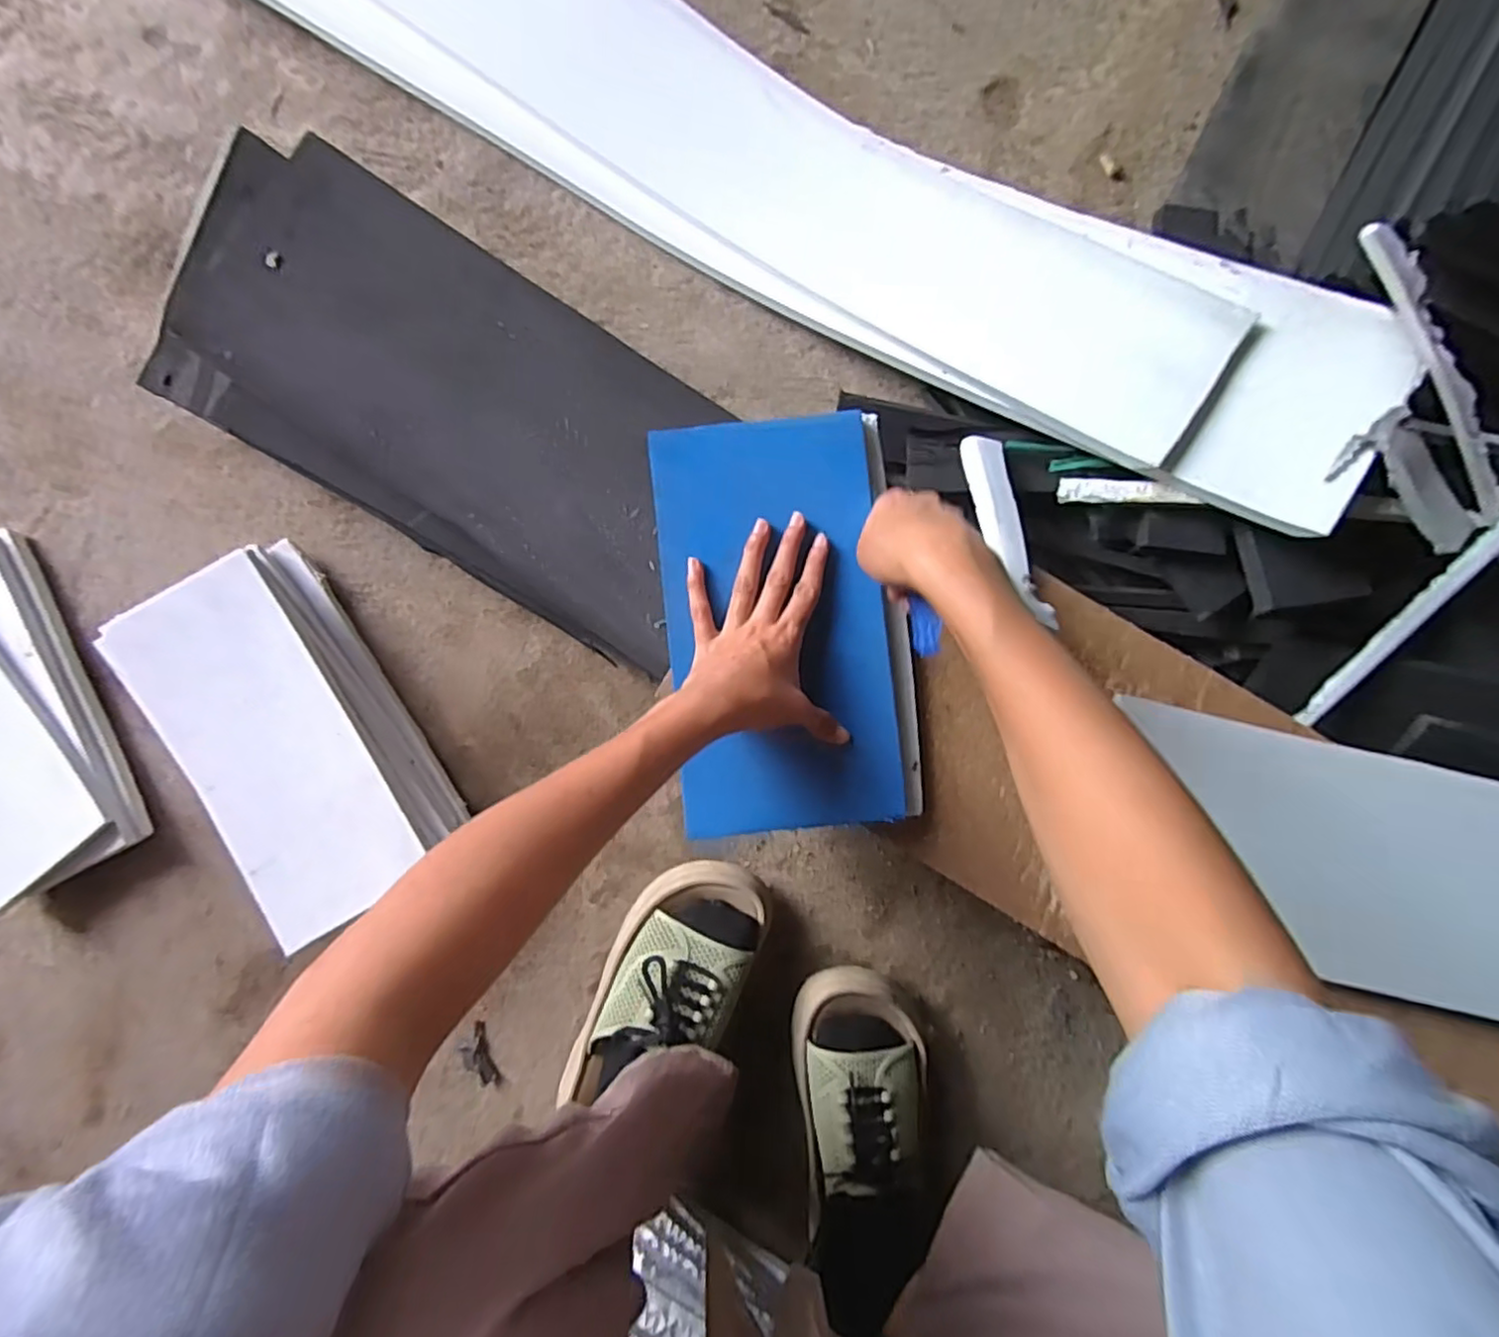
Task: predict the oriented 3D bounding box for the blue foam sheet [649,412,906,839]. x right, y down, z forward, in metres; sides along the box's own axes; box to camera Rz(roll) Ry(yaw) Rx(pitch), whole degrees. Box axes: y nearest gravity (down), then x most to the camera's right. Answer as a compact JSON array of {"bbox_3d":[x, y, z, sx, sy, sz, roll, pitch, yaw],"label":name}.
[{"bbox_3d":[0.020,-0.033,0.456,0.150,0.019,0.281,-9,87,0],"label":"blue foam sheet"}]

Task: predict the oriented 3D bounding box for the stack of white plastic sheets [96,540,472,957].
[{"bbox_3d":[-0.355,0.057,0.515,0.143,0.068,0.279,-34,88,-1],"label":"stack of white plastic sheets"}]

